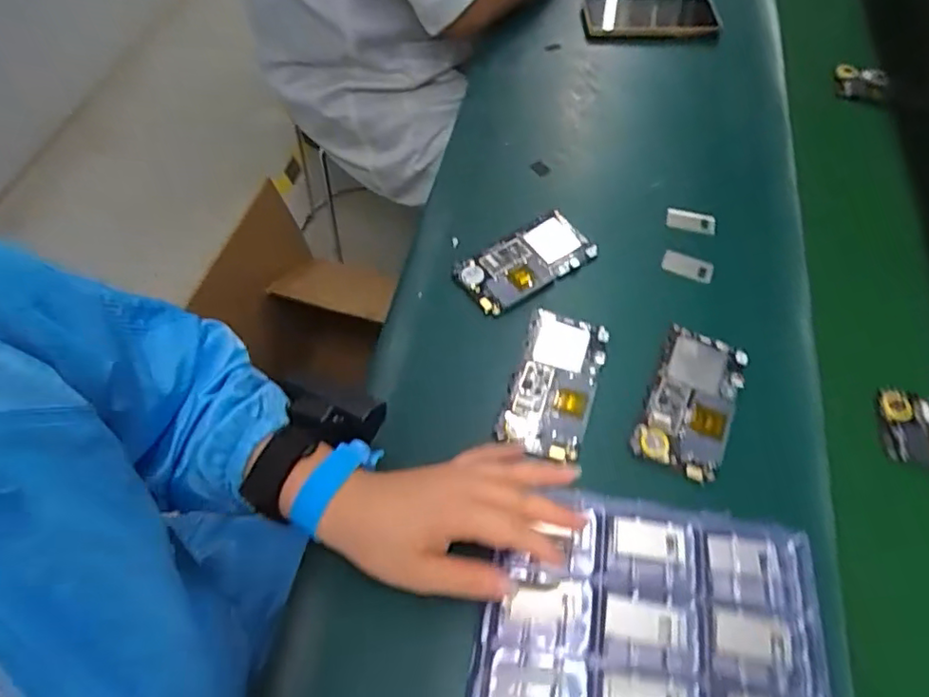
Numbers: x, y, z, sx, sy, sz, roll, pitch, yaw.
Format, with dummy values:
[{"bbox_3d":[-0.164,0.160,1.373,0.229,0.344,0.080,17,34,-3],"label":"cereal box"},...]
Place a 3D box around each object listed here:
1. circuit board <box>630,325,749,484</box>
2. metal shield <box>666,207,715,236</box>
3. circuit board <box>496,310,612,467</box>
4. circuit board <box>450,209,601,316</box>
[{"bbox_3d":[0.179,0.041,0.477,0.064,0.010,0.123,22,61,14],"label":"circuit board"},{"bbox_3d":[0.217,-0.122,0.583,0.045,0.007,0.023,13,60,9],"label":"metal shield"},{"bbox_3d":[0.072,0.026,0.485,0.063,0.007,0.124,17,60,11],"label":"circuit board"},{"bbox_3d":[0.055,-0.079,0.550,0.123,0.006,0.064,-32,63,-17],"label":"circuit board"}]

